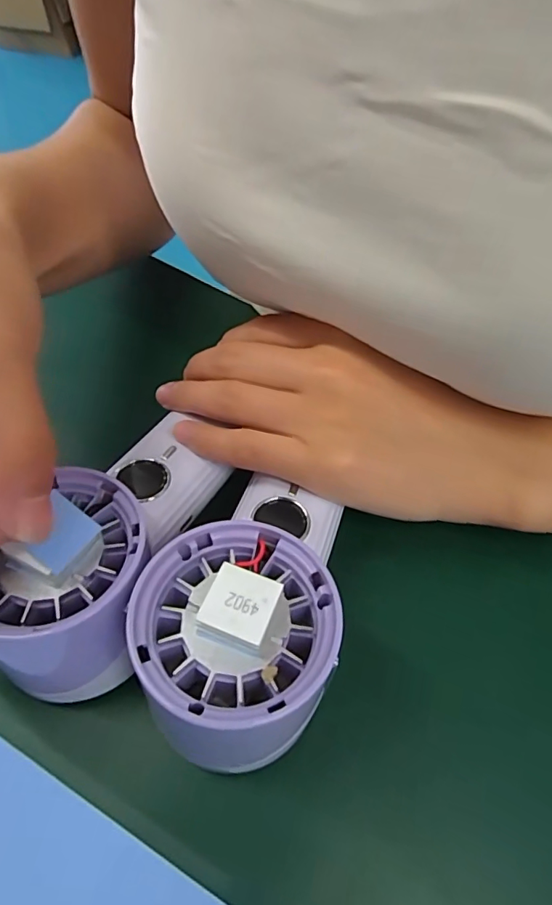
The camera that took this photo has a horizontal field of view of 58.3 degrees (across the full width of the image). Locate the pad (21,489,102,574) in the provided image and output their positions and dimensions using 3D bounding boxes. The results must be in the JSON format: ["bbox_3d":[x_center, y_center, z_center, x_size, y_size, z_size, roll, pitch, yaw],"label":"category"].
[{"bbox_3d":[-0.069,0.025,0.155,0.018,0.004,0.019,43,62,-3],"label":"pad"}]

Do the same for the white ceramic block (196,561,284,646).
[{"bbox_3d":[-0.010,0.047,0.152,0.020,0.011,0.019,18,59,12],"label":"white ceramic block"}]

